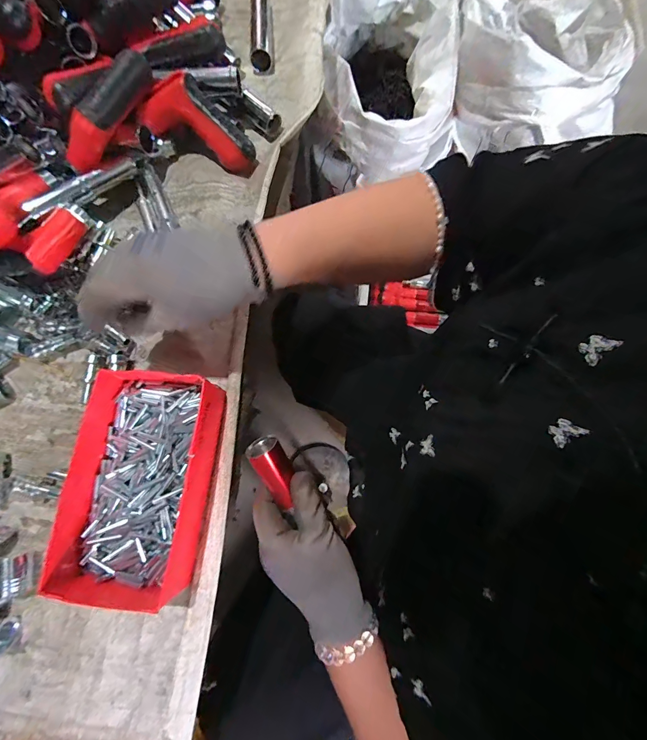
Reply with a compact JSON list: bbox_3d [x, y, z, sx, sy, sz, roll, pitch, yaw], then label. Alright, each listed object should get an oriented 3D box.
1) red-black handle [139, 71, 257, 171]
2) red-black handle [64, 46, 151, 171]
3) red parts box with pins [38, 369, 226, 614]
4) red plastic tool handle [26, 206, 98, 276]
[{"bbox_3d":[-0.140,-0.286,0.398,0.132,0.039,0.058,28,77,-9],"label":"red-black handle"},{"bbox_3d":[-0.232,-0.271,0.362,0.028,0.049,0.136,46,102,10],"label":"red-black handle"},{"bbox_3d":[-0.170,0.098,0.319,0.133,0.044,0.199,6,76,1],"label":"red parts box with pins"},{"bbox_3d":[-0.278,-0.141,0.368,0.027,0.030,0.094,11,63,3],"label":"red plastic tool handle"}]

